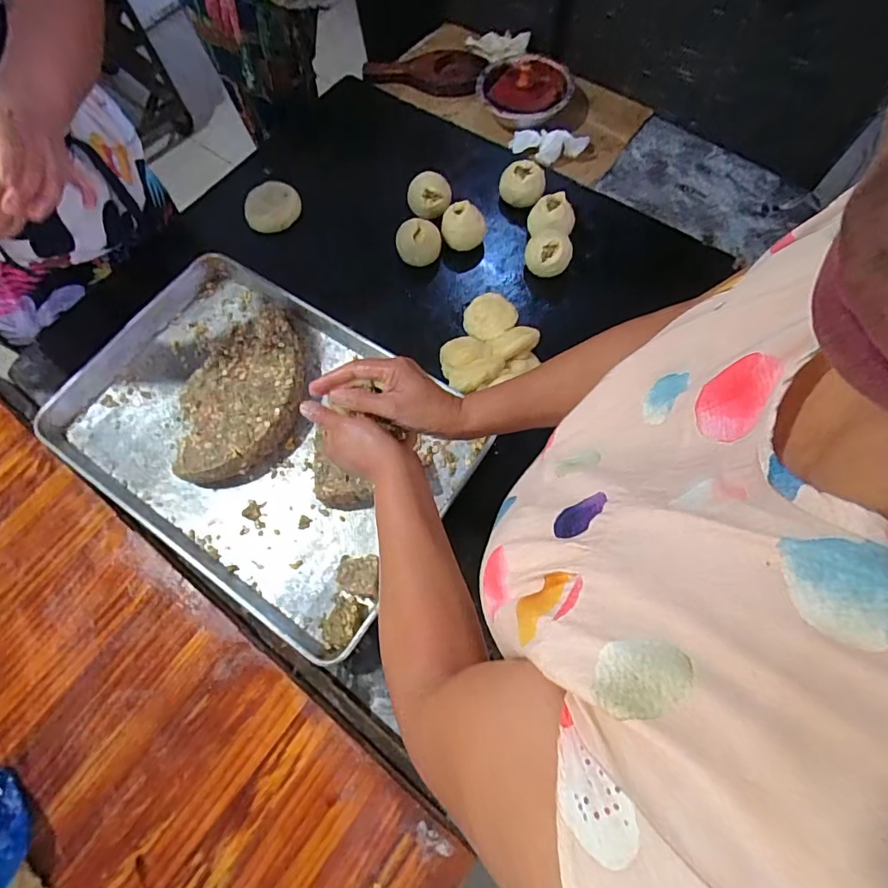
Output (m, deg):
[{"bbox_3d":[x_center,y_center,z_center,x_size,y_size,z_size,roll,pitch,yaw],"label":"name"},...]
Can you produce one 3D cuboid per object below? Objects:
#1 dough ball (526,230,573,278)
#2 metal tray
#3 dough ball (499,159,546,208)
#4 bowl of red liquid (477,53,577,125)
[{"bbox_3d":[0.175,-0.318,0.811,0.075,0.060,0.062,4,70,4],"label":"dough ball"},{"bbox_3d":[-0.281,-0.027,0.727,0.596,0.062,0.398,33,75,13],"label":"metal tray"},{"bbox_3d":[0.141,-0.465,0.876,0.080,0.064,0.062,6,70,5],"label":"dough ball"},{"bbox_3d":[0.170,-0.732,0.999,0.192,0.039,0.206,-1,70,2],"label":"bowl of red liquid"}]

